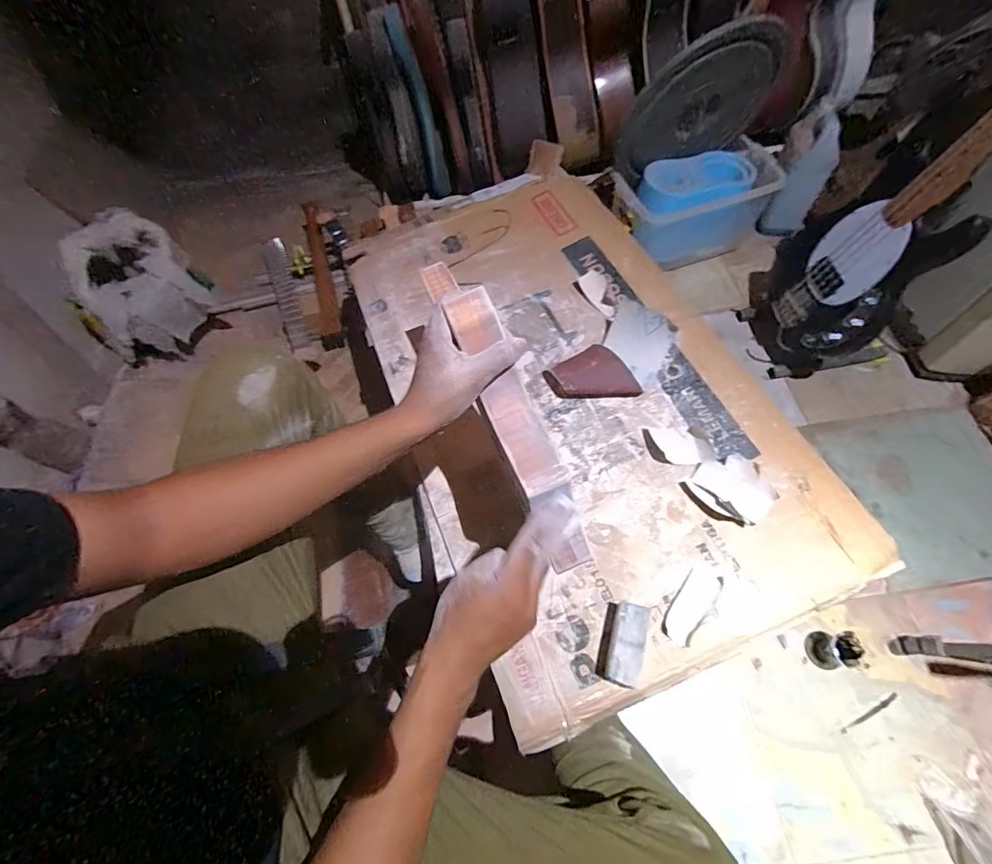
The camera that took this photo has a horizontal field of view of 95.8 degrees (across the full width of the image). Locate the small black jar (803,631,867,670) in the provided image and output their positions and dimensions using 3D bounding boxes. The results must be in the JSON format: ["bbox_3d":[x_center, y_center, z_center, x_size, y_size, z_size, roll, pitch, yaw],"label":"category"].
[{"bbox_3d":[0.672,0.435,0.892,0.063,0.079,0.069,-1,64,3],"label":"small black jar"}]

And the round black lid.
[{"bbox_3d":[0.522,-0.831,1.162,0.396,0.383,0.049,-6,79,9],"label":"round black lid"}]

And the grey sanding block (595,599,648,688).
[{"bbox_3d":[0.156,0.259,0.549,0.043,0.049,0.091,13,66,10],"label":"grey sanding block"}]

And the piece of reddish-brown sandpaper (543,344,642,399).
[{"bbox_3d":[0.151,-0.084,0.722,0.114,0.039,0.109,-25,65,-8],"label":"piece of reddish-brown sandpaper"}]

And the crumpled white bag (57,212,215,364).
[{"bbox_3d":[-0.972,-0.390,1.234,0.283,0.361,0.162,-25,21,-21],"label":"crumpled white bag"}]

